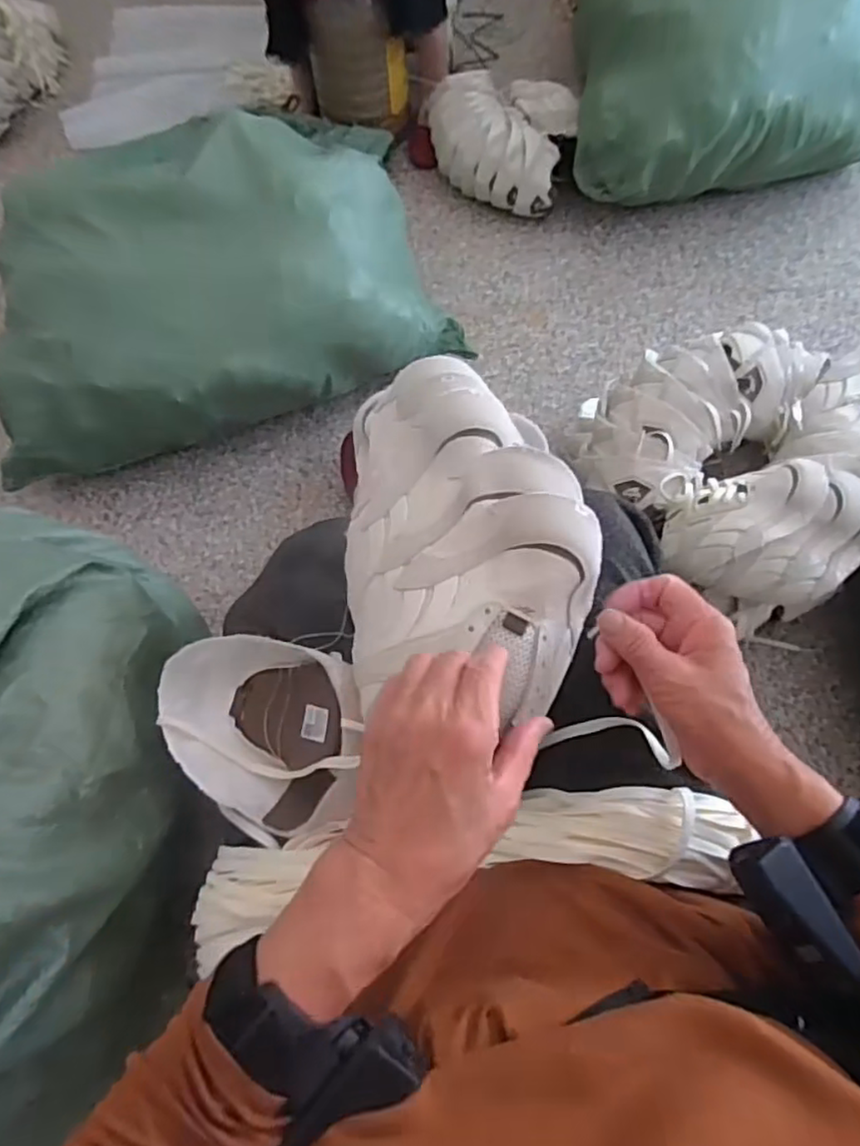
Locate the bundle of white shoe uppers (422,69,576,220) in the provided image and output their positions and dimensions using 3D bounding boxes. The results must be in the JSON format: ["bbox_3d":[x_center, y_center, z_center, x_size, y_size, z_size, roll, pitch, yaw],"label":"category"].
[{"bbox_3d":[0.125,-0.864,1.316,0.313,0.154,0.216,15,67,8],"label":"bundle of white shoe uppers"}]

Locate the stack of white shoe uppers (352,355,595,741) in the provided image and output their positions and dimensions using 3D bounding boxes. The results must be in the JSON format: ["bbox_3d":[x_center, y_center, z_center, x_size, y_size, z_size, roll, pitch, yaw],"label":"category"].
[{"bbox_3d":[0.019,-0.041,0.459,0.167,0.086,0.272,-9,66,-2],"label":"stack of white shoe uppers"}]

